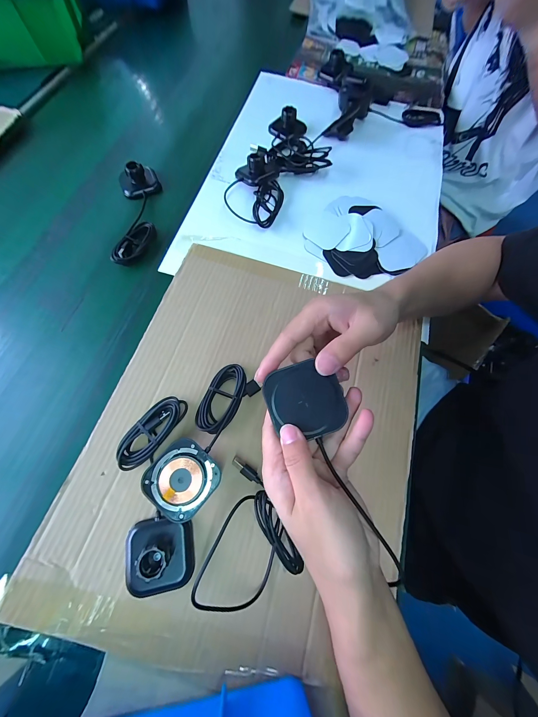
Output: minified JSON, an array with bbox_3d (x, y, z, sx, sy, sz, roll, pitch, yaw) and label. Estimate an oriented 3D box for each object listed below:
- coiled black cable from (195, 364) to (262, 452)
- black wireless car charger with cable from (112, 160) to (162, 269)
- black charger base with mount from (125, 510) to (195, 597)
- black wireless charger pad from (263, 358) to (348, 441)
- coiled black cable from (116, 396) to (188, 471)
[{"bbox_3d":[-0.052,0.048,0.278,0.048,0.019,0.086,36,73,10],"label":"coiled black cable"},{"bbox_3d":[-0.200,-0.227,0.376,0.058,0.030,0.194,-8,69,-4],"label":"black wireless car charger with cable"},{"bbox_3d":[-0.101,0.176,0.222,0.058,0.031,0.058,-11,71,-7],"label":"black charger base with mount"},{"bbox_3d":[0.028,0.033,0.199,0.058,0.004,0.058,-19,86,2],"label":"black wireless charger pad"},{"bbox_3d":[-0.123,0.077,0.265,0.037,0.015,0.083,33,72,9],"label":"coiled black cable"}]

